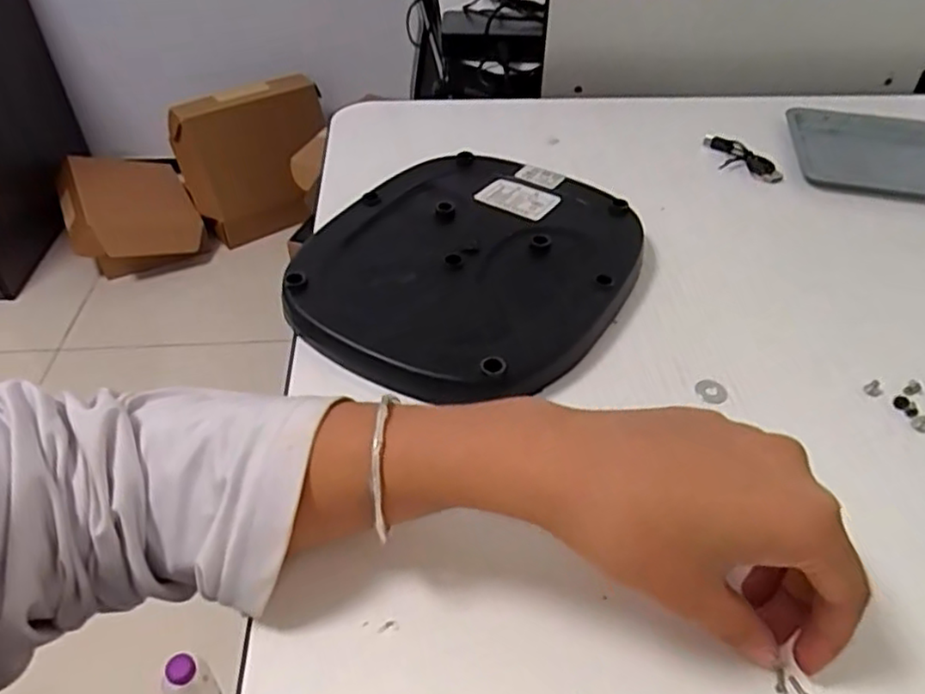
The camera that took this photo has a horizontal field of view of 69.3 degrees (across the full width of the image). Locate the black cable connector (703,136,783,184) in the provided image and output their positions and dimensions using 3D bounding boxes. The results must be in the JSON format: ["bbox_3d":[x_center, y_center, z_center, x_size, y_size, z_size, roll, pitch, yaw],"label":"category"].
[{"bbox_3d":[0.219,-0.150,0.532,0.025,0.012,0.071,-19,47,-20],"label":"black cable connector"}]

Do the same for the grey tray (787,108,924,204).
[{"bbox_3d":[0.357,-0.154,0.541,0.165,0.012,0.130,10,44,10],"label":"grey tray"}]

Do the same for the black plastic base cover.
[{"bbox_3d":[0.004,-0.049,0.411,0.179,0.024,0.215,28,50,25],"label":"black plastic base cover"}]

